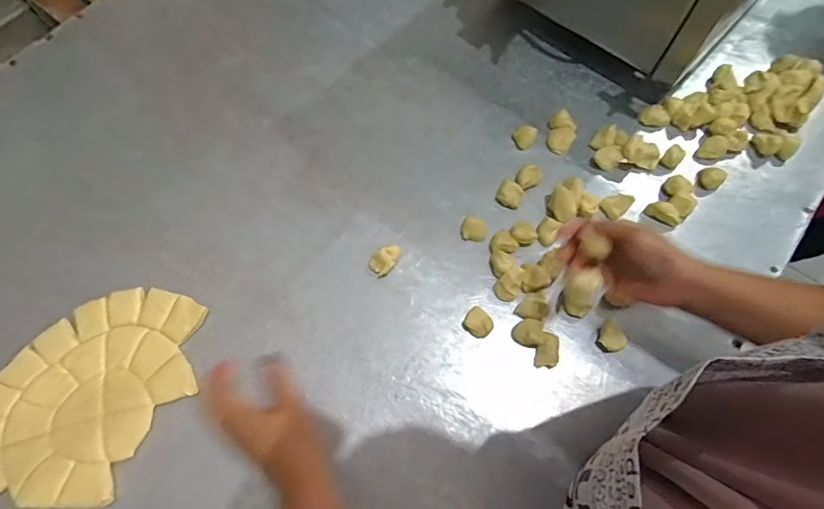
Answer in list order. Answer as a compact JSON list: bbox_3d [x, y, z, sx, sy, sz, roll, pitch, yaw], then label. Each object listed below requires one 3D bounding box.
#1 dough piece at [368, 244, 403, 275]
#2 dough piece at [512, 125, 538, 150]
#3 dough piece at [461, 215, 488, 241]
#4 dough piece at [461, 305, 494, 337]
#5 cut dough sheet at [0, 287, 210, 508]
[{"bbox_3d":[-0.033,0.005,0.576,0.031,0.022,0.039,32,70,13],"label":"dough piece"},{"bbox_3d":[0.157,-0.166,0.645,0.030,0.020,0.033,0,66,-1],"label":"dough piece"},{"bbox_3d":[0.080,-0.033,0.594,0.033,0.017,0.027,6,66,2],"label":"dough piece"},{"bbox_3d":[0.078,0.081,0.544,0.033,0.020,0.027,37,71,14],"label":"dough piece"},{"bbox_3d":[-0.364,0.149,0.524,0.190,0.008,0.262,30,69,12],"label":"cut dough sheet"}]

